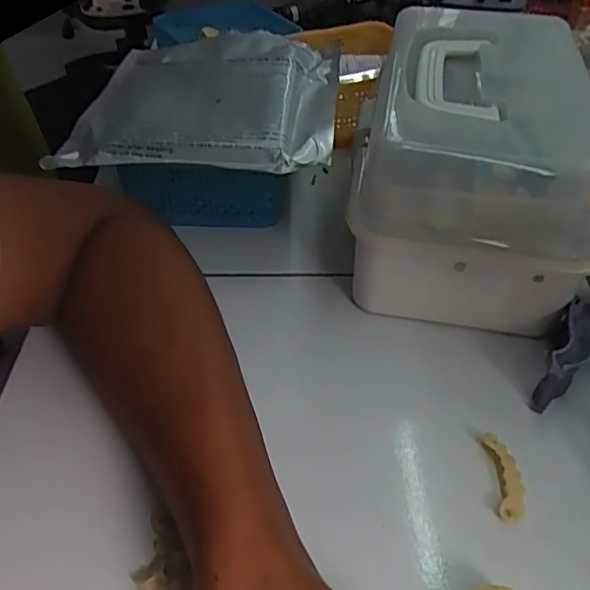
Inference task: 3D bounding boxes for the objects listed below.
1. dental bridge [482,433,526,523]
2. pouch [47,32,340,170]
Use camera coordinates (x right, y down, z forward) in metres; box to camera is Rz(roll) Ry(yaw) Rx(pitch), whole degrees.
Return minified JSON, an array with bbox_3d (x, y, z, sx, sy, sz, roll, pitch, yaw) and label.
[{"bbox_3d":[0.113,0.098,0.305,0.014,0.009,0.046,1,45,0],"label":"dental bridge"},{"bbox_3d":[-0.066,-0.153,0.437,0.199,0.031,0.169,0,45,-1],"label":"pouch"}]

